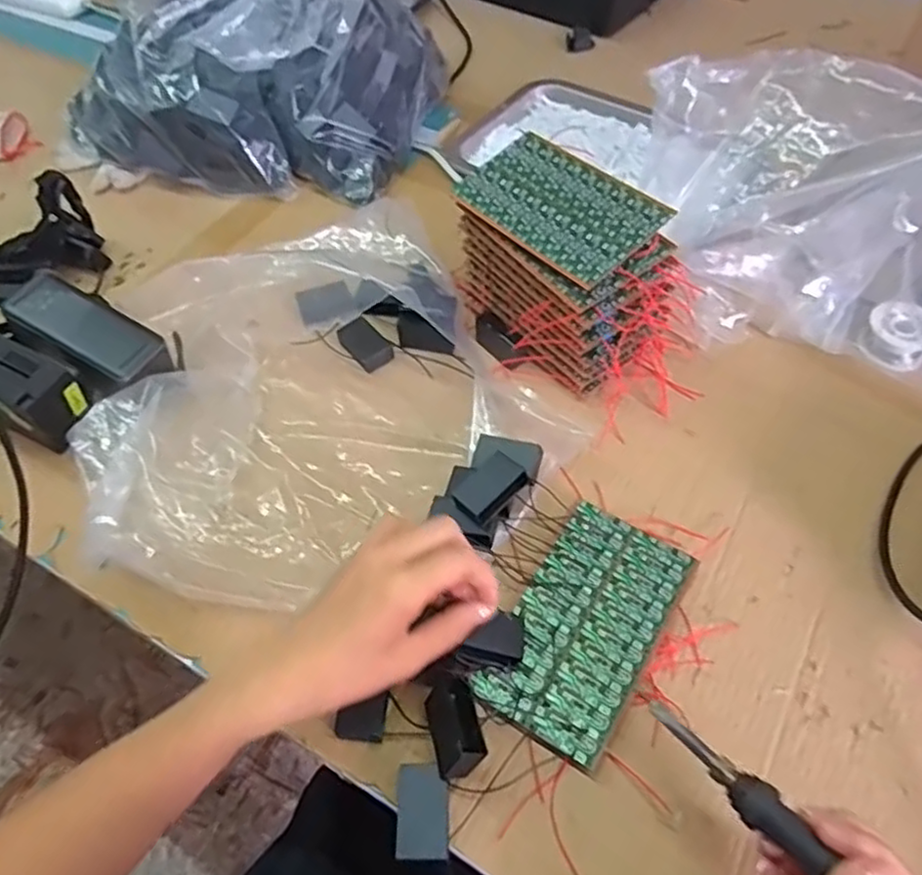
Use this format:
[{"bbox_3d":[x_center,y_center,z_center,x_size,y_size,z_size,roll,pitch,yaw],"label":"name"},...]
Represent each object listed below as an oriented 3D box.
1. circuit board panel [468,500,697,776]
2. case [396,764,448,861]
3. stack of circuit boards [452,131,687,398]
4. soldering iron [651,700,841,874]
[{"bbox_3d":[0.084,0.124,0.456,0.089,0.015,0.159,27,61,20],"label":"circuit board panel"},{"bbox_3d":[-0.021,0.215,0.394,0.028,0.020,0.048,-2,56,1],"label":"case"},{"bbox_3d":[0.077,-0.140,0.573,0.119,0.122,0.179,-31,60,-17],"label":"stack of circuit boards"},{"bbox_3d":[0.165,0.192,0.309,0.018,0.016,0.196,-36,46,-20],"label":"soldering iron"}]

